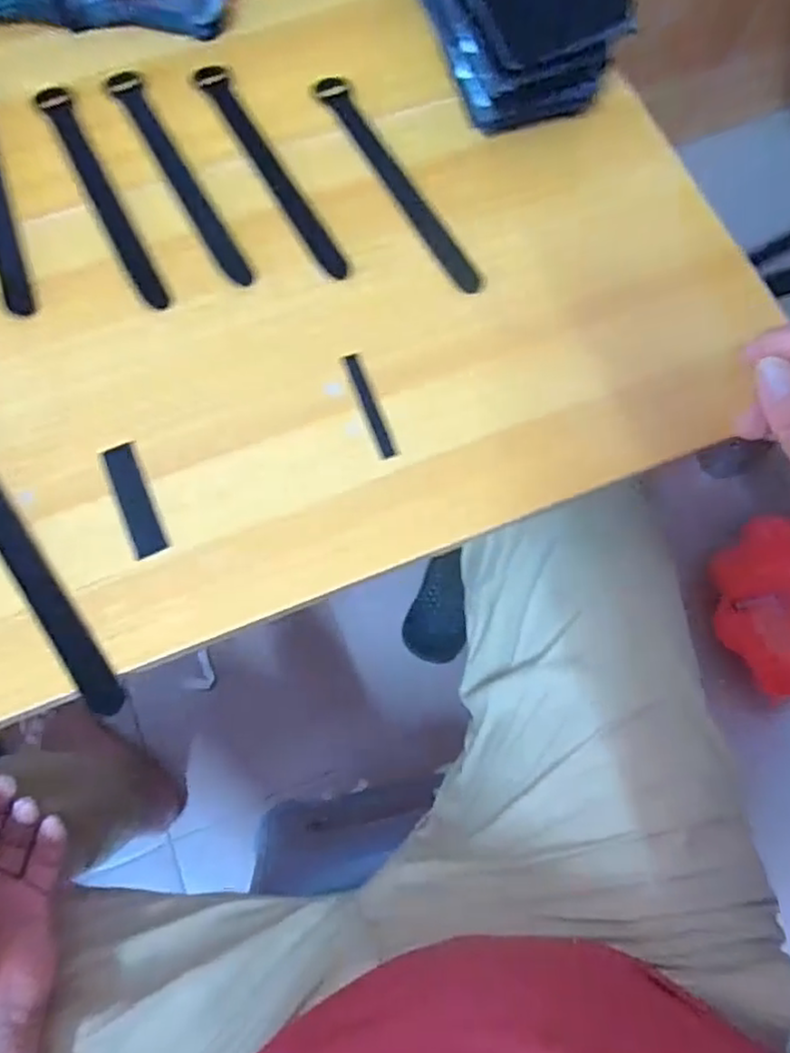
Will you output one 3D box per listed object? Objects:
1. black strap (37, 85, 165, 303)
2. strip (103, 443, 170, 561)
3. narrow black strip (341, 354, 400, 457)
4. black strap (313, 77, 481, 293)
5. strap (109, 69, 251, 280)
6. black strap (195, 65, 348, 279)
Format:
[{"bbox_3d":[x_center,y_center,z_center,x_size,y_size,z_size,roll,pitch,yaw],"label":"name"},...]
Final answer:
[{"bbox_3d":[-0.191,-0.218,0.447,0.019,0.004,0.194,-28,76,-9],"label":"black strap"},{"bbox_3d":[-0.146,-0.015,0.387,0.019,0.005,0.070,-23,75,-8],"label":"strip"},{"bbox_3d":[-0.015,-0.072,0.405,0.010,0.004,0.070,-19,74,-7],"label":"narrow black strip"},{"bbox_3d":[0.001,-0.231,0.455,0.018,0.006,0.195,-29,76,-9],"label":"black strap"},{"bbox_3d":[-0.145,-0.234,0.450,0.020,0.004,0.199,-27,75,-9],"label":"strap"},{"bbox_3d":[-0.081,-0.238,0.452,0.019,0.004,0.190,-30,76,-9],"label":"black strap"}]

